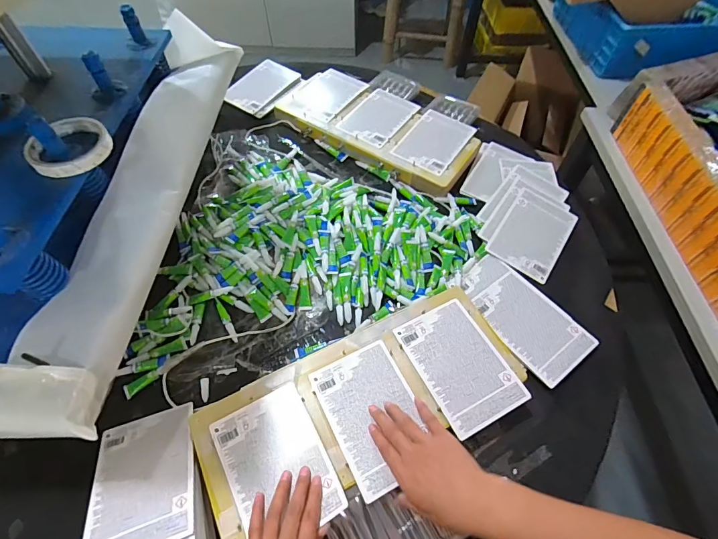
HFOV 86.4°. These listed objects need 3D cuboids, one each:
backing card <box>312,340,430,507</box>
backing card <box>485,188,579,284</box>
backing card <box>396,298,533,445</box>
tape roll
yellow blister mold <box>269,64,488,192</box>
[{"bbox_3d":[0.020,0.184,0.496,0.114,0.008,0.167,-23,61,-16],"label":"backing card"},{"bbox_3d":[0.319,-0.067,0.698,0.116,0.010,0.169,34,67,10],"label":"backing card"},{"bbox_3d":[0.140,0.129,0.534,0.114,0.005,0.169,-25,61,-13],"label":"backing card"},{"bbox_3d":[-0.351,-0.149,0.464,0.090,0.016,0.088,0,57,-1],"label":"tape roll"},{"bbox_3d":[0.038,-0.316,0.834,0.431,0.033,0.195,30,62,17],"label":"yellow blister mold"}]

